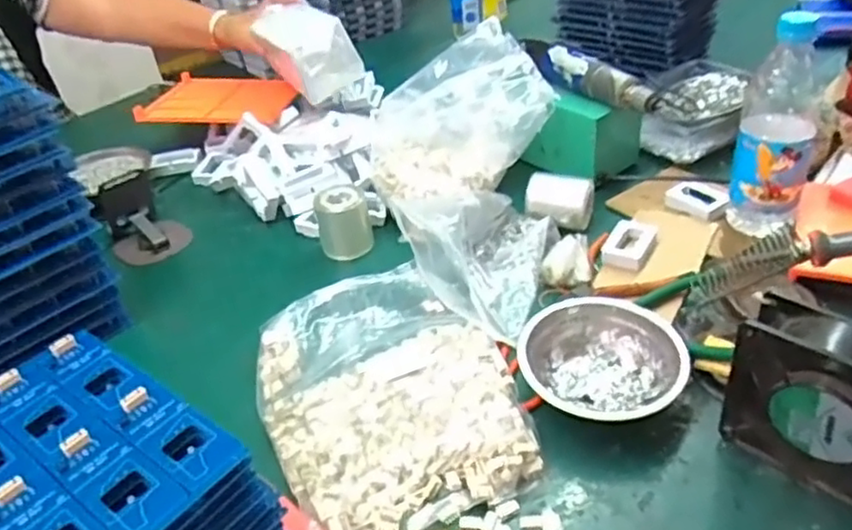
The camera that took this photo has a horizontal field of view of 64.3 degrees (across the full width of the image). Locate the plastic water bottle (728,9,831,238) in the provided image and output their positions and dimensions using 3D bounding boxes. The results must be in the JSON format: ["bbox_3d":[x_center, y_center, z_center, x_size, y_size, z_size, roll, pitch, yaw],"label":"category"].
[{"bbox_3d":[0.335,-0.130,0.644,0.072,0.199,0.062,14,42,26],"label":"plastic water bottle"}]

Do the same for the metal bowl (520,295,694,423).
[{"bbox_3d":[0.140,0.077,0.547,0.129,0.034,0.116,-2,37,7],"label":"metal bowl"}]

